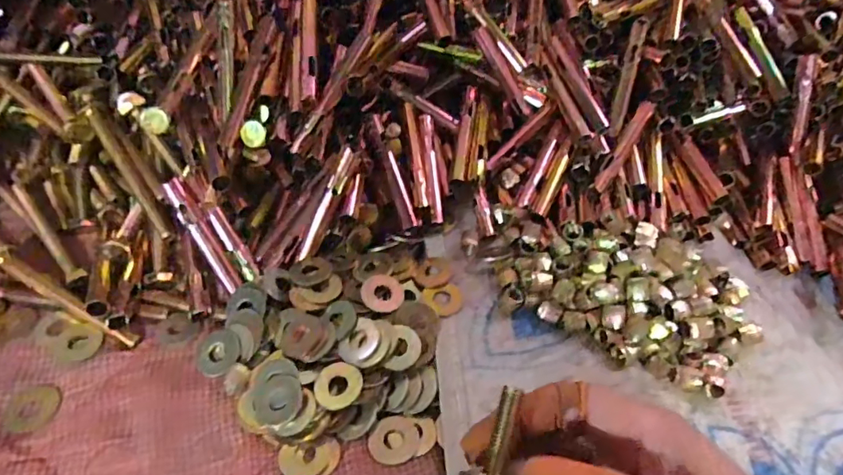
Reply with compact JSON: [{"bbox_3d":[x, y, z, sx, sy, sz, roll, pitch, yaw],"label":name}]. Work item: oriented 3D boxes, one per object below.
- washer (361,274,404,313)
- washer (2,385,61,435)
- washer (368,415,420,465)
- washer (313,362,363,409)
[{"bbox_3d":[-0.022,0.032,0.293,0.024,0.004,0.024,6,53,-8],"label":"washer"},{"bbox_3d":[-0.196,0.086,0.258,0.025,0.004,0.025,-5,47,-5],"label":"washer"},{"bbox_3d":[-0.014,0.101,0.254,0.025,0.004,0.024,-2,43,1],"label":"washer"},{"bbox_3d":[-0.042,0.076,0.262,0.024,0.004,0.023,1,57,-2],"label":"washer"}]

